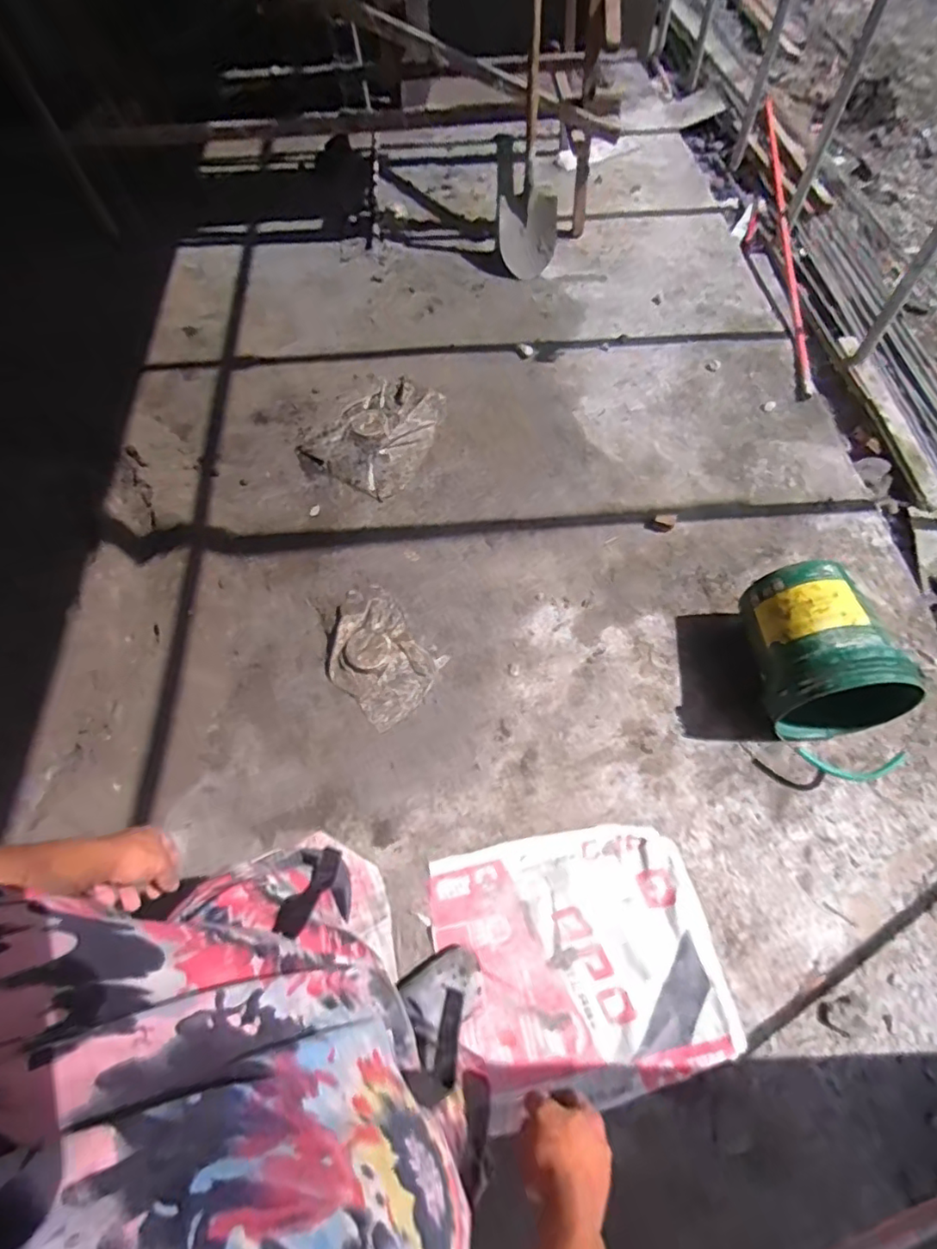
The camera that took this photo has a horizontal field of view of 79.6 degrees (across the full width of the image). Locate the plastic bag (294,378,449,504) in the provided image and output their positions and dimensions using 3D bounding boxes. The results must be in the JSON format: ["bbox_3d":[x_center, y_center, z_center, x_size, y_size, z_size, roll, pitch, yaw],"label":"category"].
[{"bbox_3d":[-0.301,-0.624,1.812,0.381,0.055,0.453,21,68,9],"label":"plastic bag"}]

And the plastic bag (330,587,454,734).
[{"bbox_3d":[-0.236,0.071,1.443,0.246,0.036,0.355,-40,68,-16],"label":"plastic bag"}]

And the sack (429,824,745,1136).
[{"bbox_3d":[0.212,0.651,1.107,0.510,0.102,0.443,-11,67,-5],"label":"sack"}]

